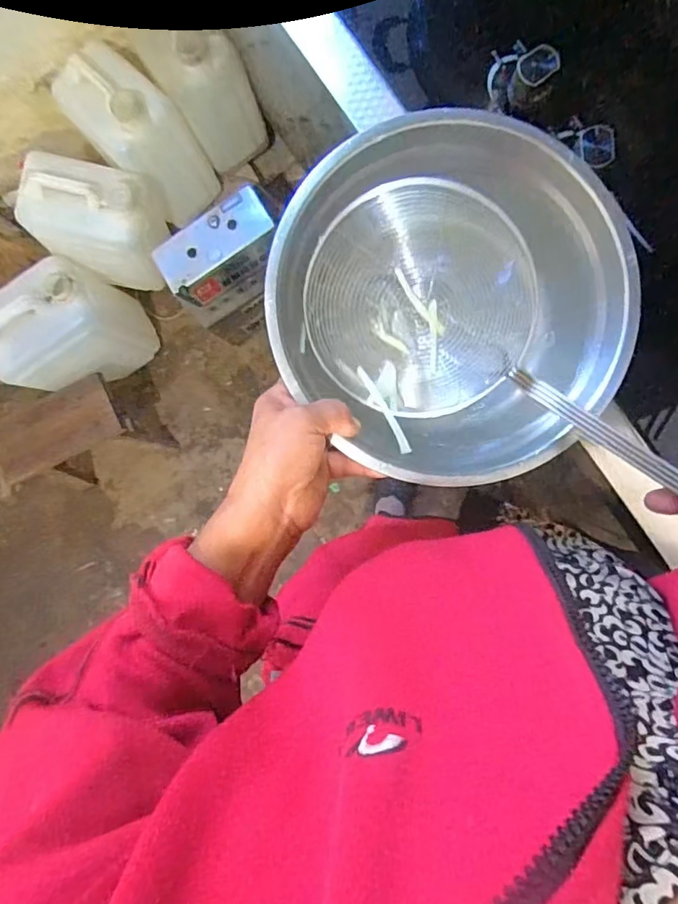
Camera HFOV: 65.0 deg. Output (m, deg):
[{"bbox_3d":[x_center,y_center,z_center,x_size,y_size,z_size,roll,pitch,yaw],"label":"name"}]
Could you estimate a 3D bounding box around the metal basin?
[{"bbox_3d":[0.082,-0.107,0.383,0.235,0.075,0.245,0,91,9],"label":"metal basin"}]

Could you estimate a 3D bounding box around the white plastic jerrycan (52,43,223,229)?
[{"bbox_3d":[-0.422,-0.677,1.140,0.171,0.296,0.259,-41,85,8],"label":"white plastic jerrycan"}]

